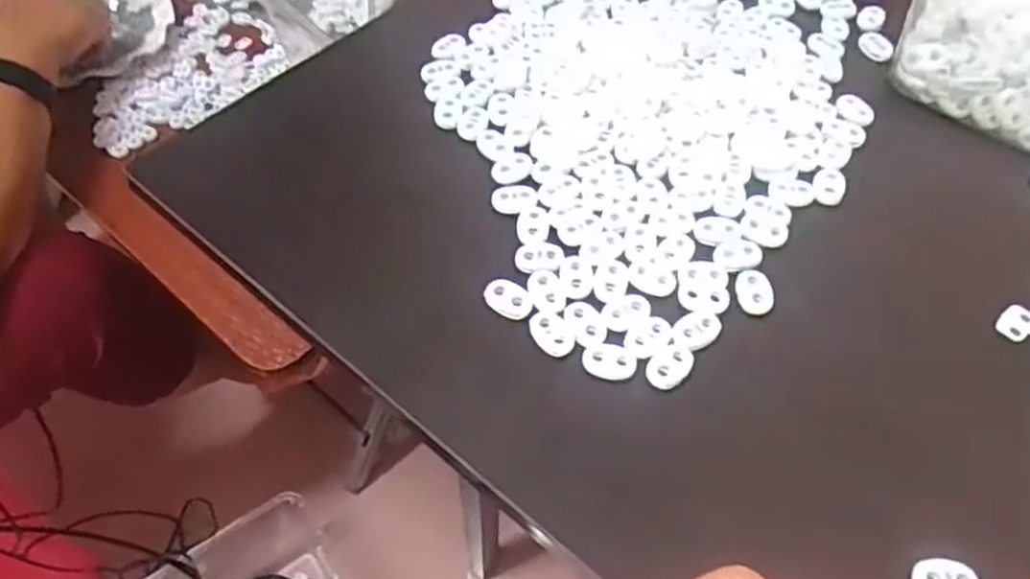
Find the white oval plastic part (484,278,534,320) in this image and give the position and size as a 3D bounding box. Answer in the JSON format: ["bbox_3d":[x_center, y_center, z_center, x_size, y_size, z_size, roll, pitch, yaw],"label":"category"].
[{"bbox_3d":[-0.003,0.003,0.331,0.022,0.004,0.018,18,57,12],"label":"white oval plastic part"}]

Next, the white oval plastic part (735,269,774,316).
[{"bbox_3d":[0.109,0.000,0.337,0.017,0.004,0.023,1,55,1],"label":"white oval plastic part"}]

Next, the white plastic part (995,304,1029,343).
[{"bbox_3d":[0.223,0.014,0.329,0.019,0.004,0.013,-35,62,-22],"label":"white plastic part"}]

